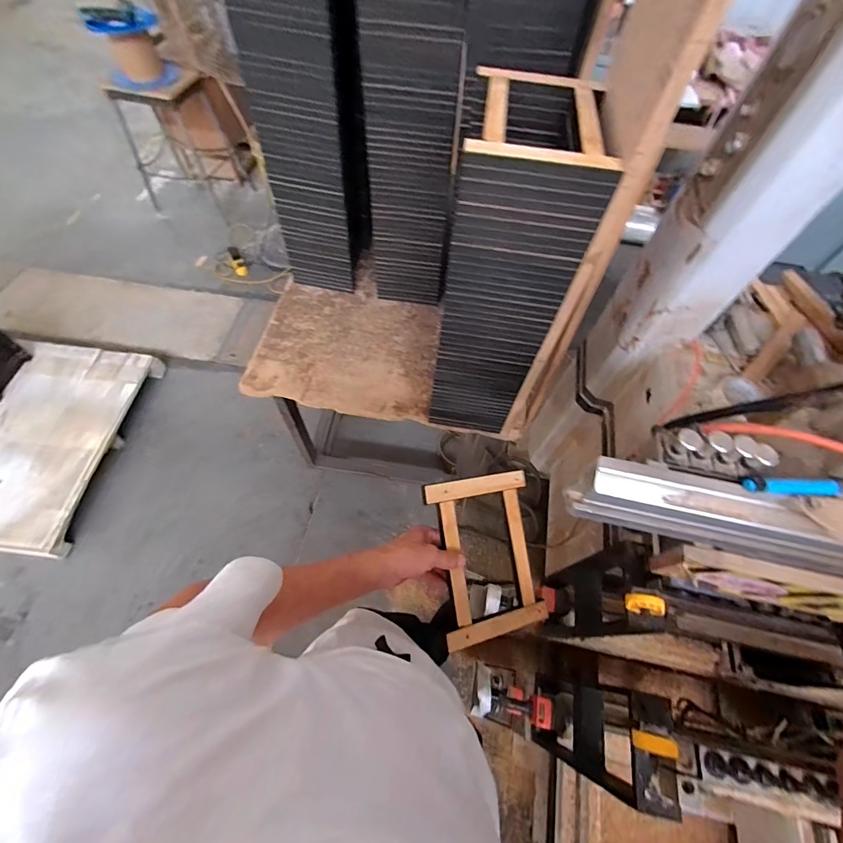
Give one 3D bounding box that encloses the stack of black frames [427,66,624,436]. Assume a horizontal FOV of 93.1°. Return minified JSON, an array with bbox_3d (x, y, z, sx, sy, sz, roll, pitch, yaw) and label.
[{"bbox_3d":[0.143,-0.240,0.786,0.180,0.638,0.236,9,60,2],"label":"stack of black frames"}]

